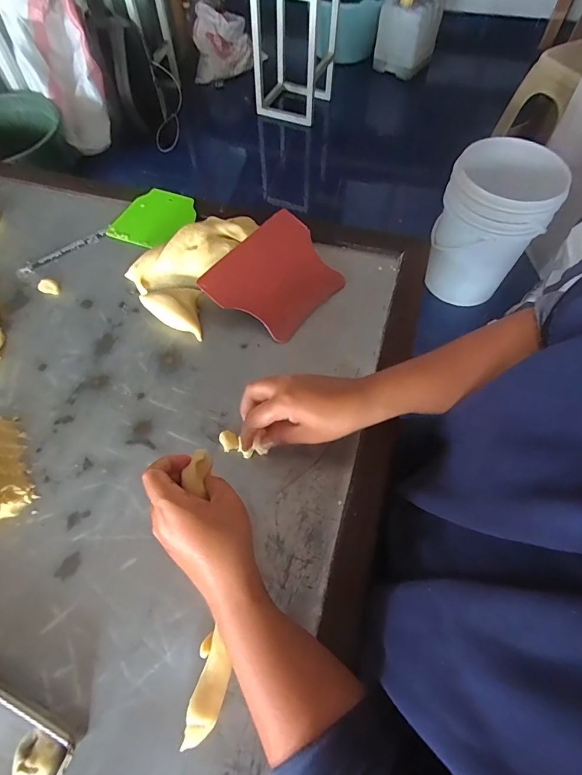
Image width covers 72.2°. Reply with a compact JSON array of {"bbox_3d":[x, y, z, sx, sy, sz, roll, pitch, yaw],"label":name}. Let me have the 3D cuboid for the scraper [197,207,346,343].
[{"bbox_3d":[-0.018,-0.146,0.532,0.133,0.008,0.161,44,74,-1],"label":"scraper"}]

